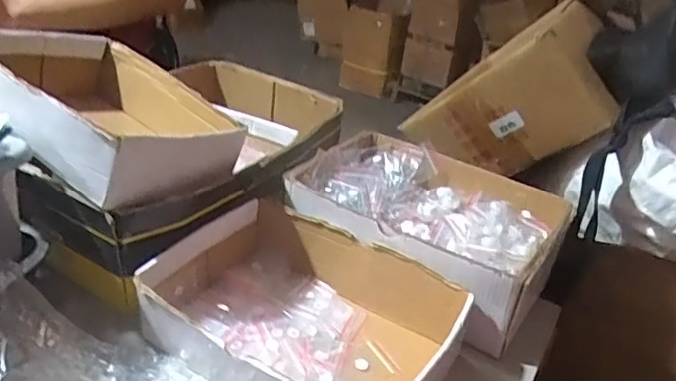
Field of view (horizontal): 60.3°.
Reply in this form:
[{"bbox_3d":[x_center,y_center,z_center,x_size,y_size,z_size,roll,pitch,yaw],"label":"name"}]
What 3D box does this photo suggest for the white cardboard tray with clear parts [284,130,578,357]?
[{"bbox_3d":[0.089,0.038,0.600,0.248,0.091,0.175,22,34,25],"label":"white cardboard tray with clear parts"}]

